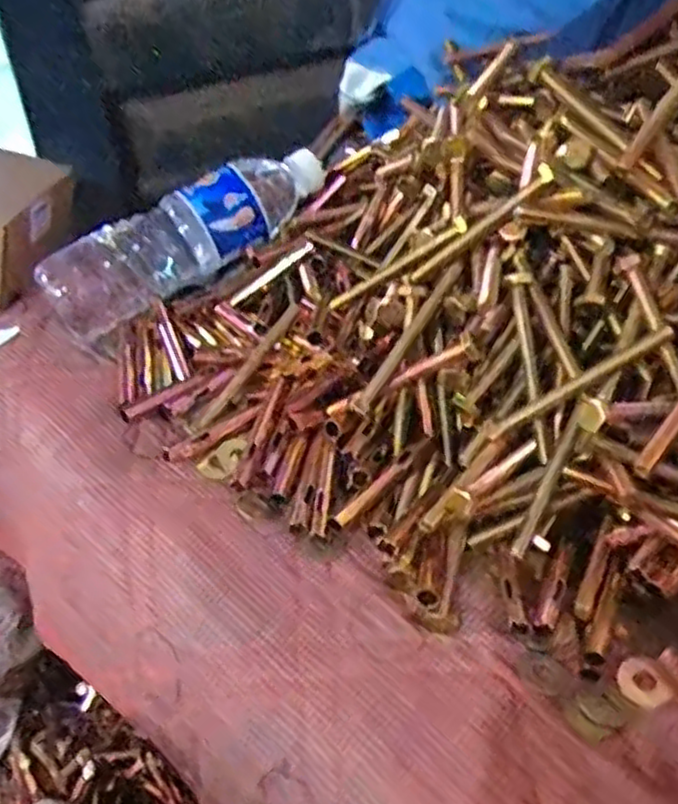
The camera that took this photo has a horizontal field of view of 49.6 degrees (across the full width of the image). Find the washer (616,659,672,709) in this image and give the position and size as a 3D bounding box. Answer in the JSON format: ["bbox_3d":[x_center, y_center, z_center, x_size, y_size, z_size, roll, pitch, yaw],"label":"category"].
[{"bbox_3d":[0.147,0.137,0.357,0.024,0.004,0.024,0,41,0],"label":"washer"}]

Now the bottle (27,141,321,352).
[{"bbox_3d":[-0.115,-0.130,0.554,0.229,0.057,0.078,-31,47,-8],"label":"bottle"}]

